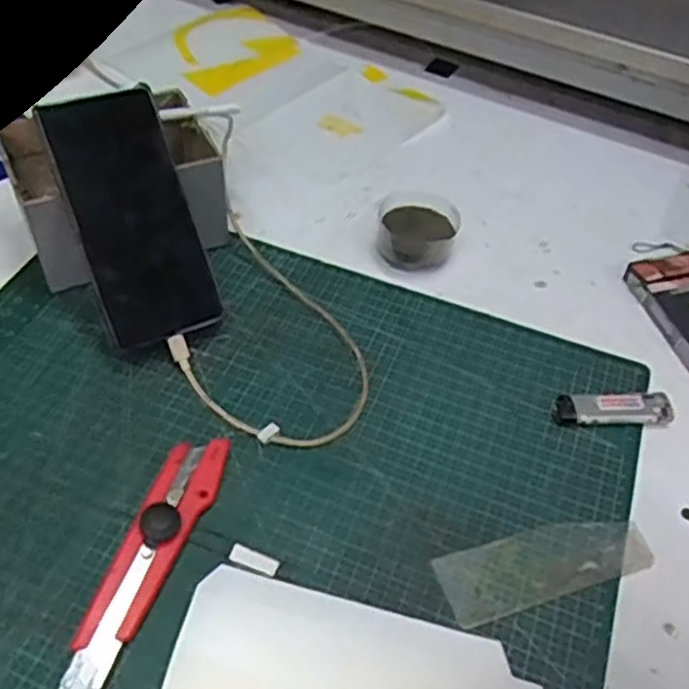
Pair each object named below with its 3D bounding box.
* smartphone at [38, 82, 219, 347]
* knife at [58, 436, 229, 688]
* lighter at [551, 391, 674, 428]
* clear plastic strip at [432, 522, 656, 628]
[{"bbox_3d":[-0.136,-0.082,0.475,0.073,0.015,0.159,-19,94,-3],"label":"smartphone"},{"bbox_3d":[-0.104,0.116,0.390,0.033,0.019,0.164,13,49,7],"label":"knife"},{"bbox_3d":[0.174,0.042,0.480,0.079,0.011,0.025,2,49,-3],"label":"lighter"},{"bbox_3d":[0.114,0.122,0.413,0.122,0.006,0.041,-13,50,-14],"label":"clear plastic strip"}]

